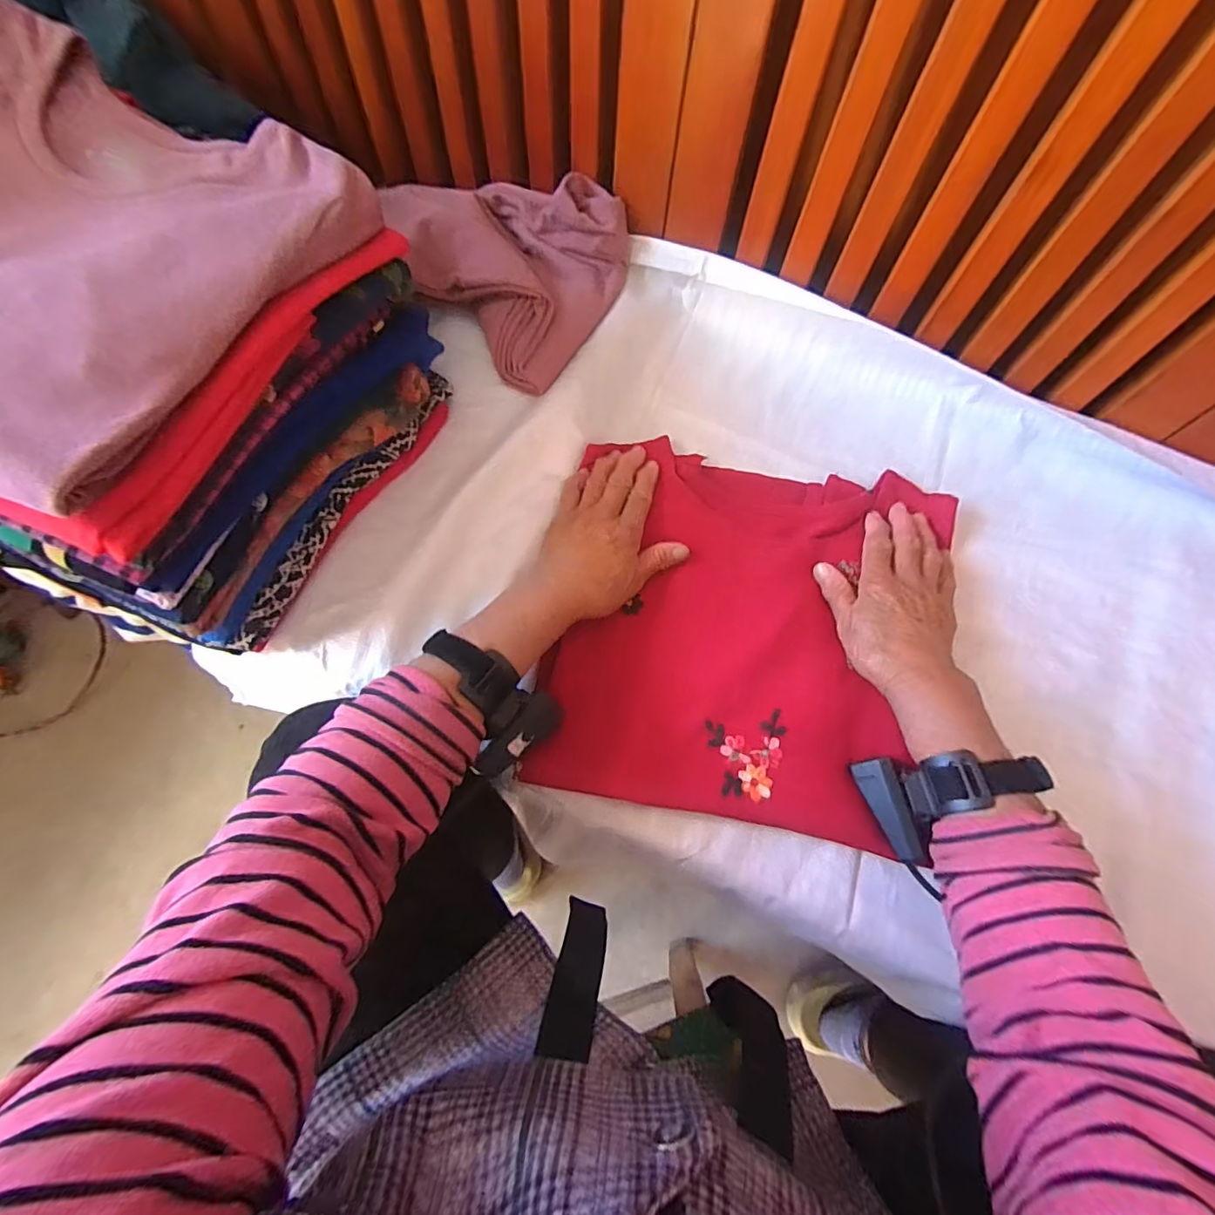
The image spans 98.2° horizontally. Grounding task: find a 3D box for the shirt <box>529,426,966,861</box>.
[{"bbox_3d":[0.108,0.012,0.426,0.283,0.012,0.299,11,72,2],"label":"shirt"}]

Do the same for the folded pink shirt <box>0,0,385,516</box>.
[{"bbox_3d":[-0.354,-0.227,0.318,0.312,0.043,0.319,24,77,7],"label":"folded pink shirt"}]

